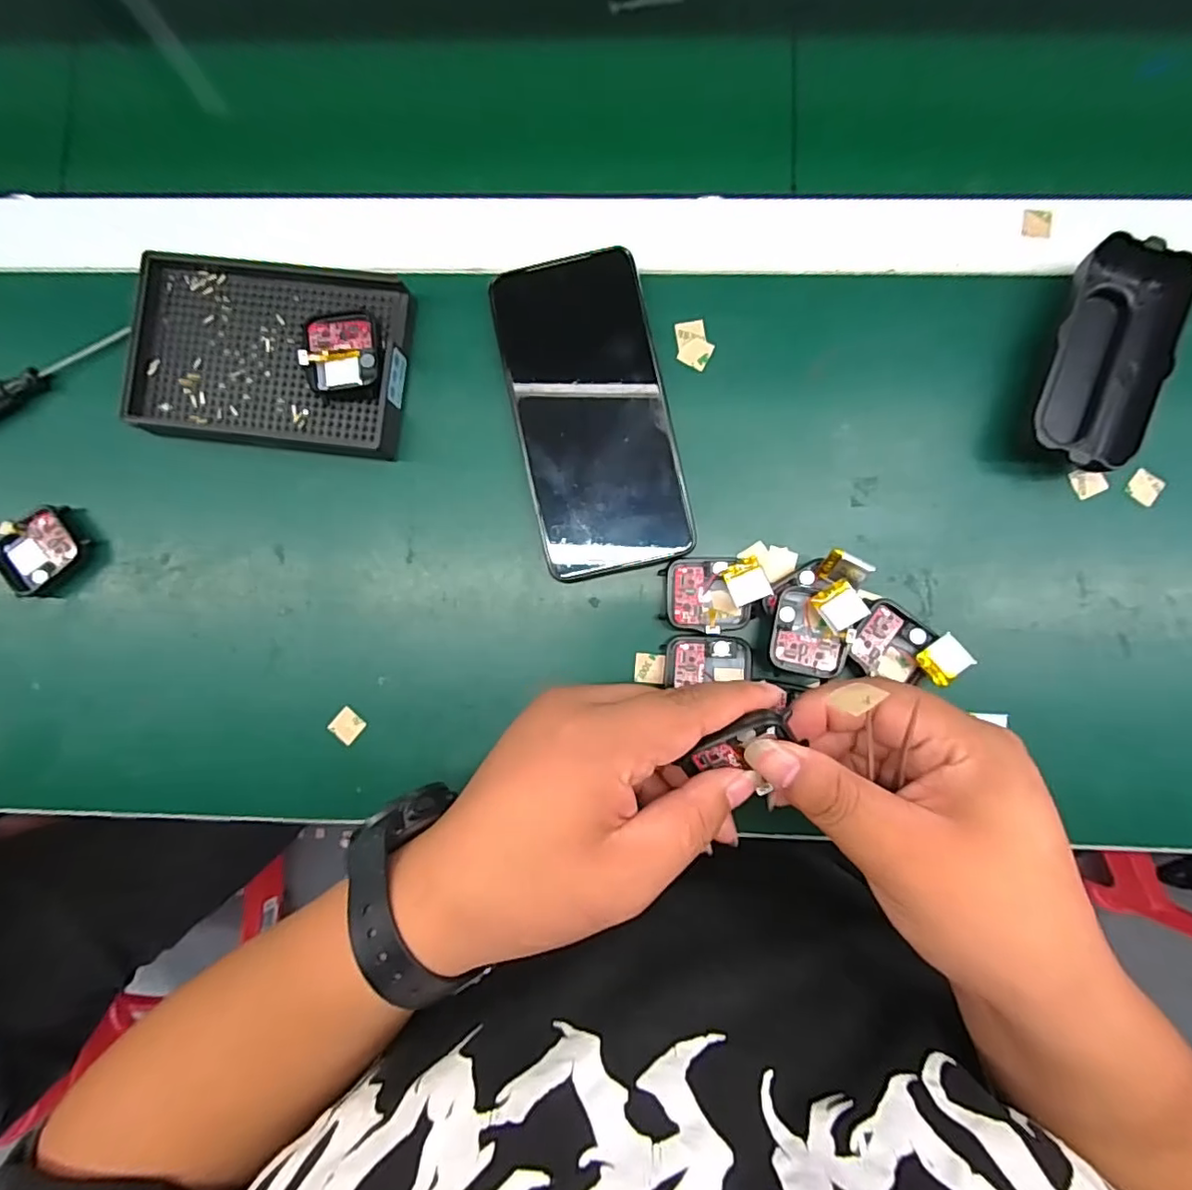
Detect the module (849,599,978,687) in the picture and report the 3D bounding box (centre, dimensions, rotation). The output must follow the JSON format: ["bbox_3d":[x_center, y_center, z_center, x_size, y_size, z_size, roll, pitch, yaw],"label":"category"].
[{"bbox_3d":[0.157,0.029,0.295,0.050,0.018,0.038,32,88,3],"label":"module"}]

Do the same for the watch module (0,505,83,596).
[{"bbox_3d":[-0.300,-0.024,0.313,0.045,0.016,0.034,-44,86,-1],"label":"watch module"}]

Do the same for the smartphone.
[{"bbox_3d":[-0.002,-0.092,0.300,0.076,0.005,0.160,-13,90,1],"label":"smartphone"}]

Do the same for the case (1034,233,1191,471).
[{"bbox_3d":[0.257,-0.117,0.292,0.048,0.027,0.115,13,87,3],"label":"case"}]

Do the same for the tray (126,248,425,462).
[{"bbox_3d":[-0.170,-0.125,0.306,0.137,0.025,0.093,8,87,2],"label":"tray"}]

